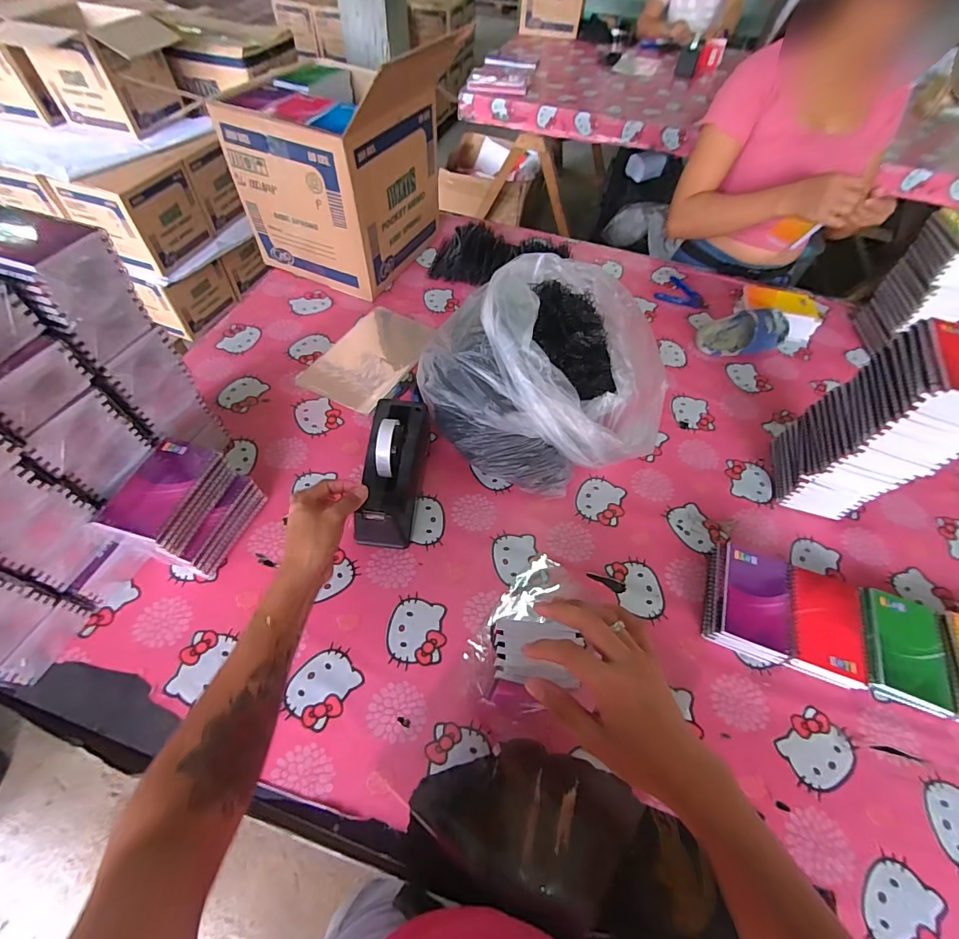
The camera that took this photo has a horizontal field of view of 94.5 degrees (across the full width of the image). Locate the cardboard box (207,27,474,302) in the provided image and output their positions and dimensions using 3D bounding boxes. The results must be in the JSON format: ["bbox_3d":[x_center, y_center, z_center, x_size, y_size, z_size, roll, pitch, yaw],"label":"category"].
[{"bbox_3d":[-0.274,-0.598,0.910,0.315,0.331,0.303,22,58,11],"label":"cardboard box"}]

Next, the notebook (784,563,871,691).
[{"bbox_3d":[0.454,0.202,0.584,0.099,0.032,0.141,18,57,9],"label":"notebook"}]

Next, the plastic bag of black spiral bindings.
[{"bbox_3d":[0.107,-0.143,0.692,0.342,0.213,0.290,-25,61,-18],"label":"plastic bag of black spiral bindings"}]

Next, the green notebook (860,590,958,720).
[{"bbox_3d":[0.551,0.231,0.578,0.107,0.022,0.139,17,57,8],"label":"green notebook"}]

